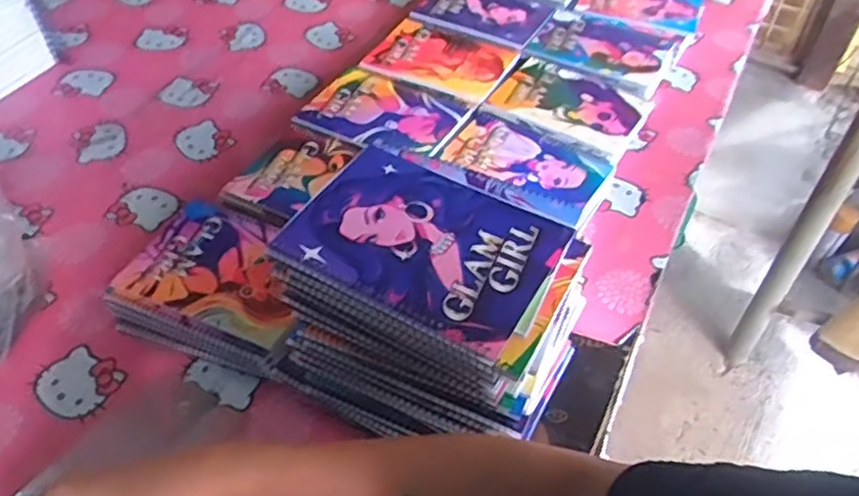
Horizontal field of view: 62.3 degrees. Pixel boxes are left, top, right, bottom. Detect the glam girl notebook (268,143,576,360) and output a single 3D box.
[{"bbox_3d":[-0.002,-0.010,0.555,0.190,0.011,0.148,24,49,19],"label":"glam girl notebook"}]

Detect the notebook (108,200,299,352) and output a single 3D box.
[{"bbox_3d":[-0.212,0.022,0.758,0.201,0.017,0.147,19,47,14],"label":"notebook"}]

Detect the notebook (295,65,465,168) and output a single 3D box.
[{"bbox_3d":[-0.061,-0.180,0.962,0.192,0.016,0.150,21,48,17],"label":"notebook"}]

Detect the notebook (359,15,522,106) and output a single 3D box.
[{"bbox_3d":[0.019,-0.287,1.056,0.183,0.010,0.165,21,48,16],"label":"notebook"}]

